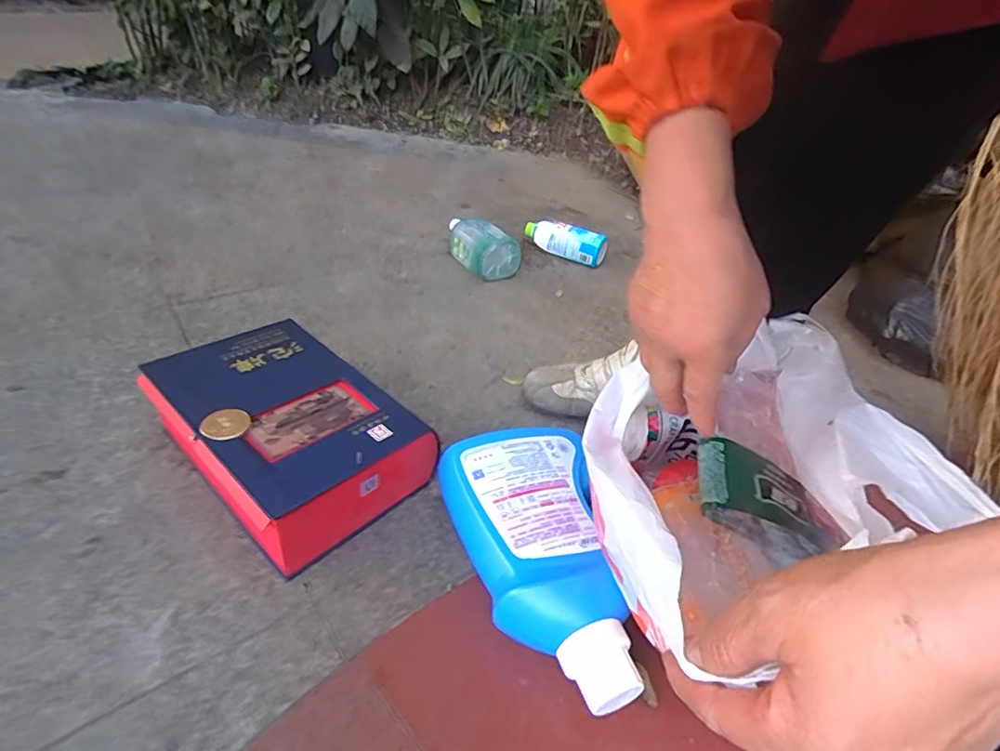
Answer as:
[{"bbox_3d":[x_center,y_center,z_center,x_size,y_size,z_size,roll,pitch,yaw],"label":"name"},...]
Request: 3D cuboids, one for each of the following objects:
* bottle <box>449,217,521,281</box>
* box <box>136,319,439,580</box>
[{"bbox_3d":[-0.049,-0.274,1.085,0.111,0.081,0.189,-19,45,-31],"label":"bottle"},{"bbox_3d":[-0.240,0.061,0.590,0.277,0.105,0.189,32,44,28],"label":"box"}]

